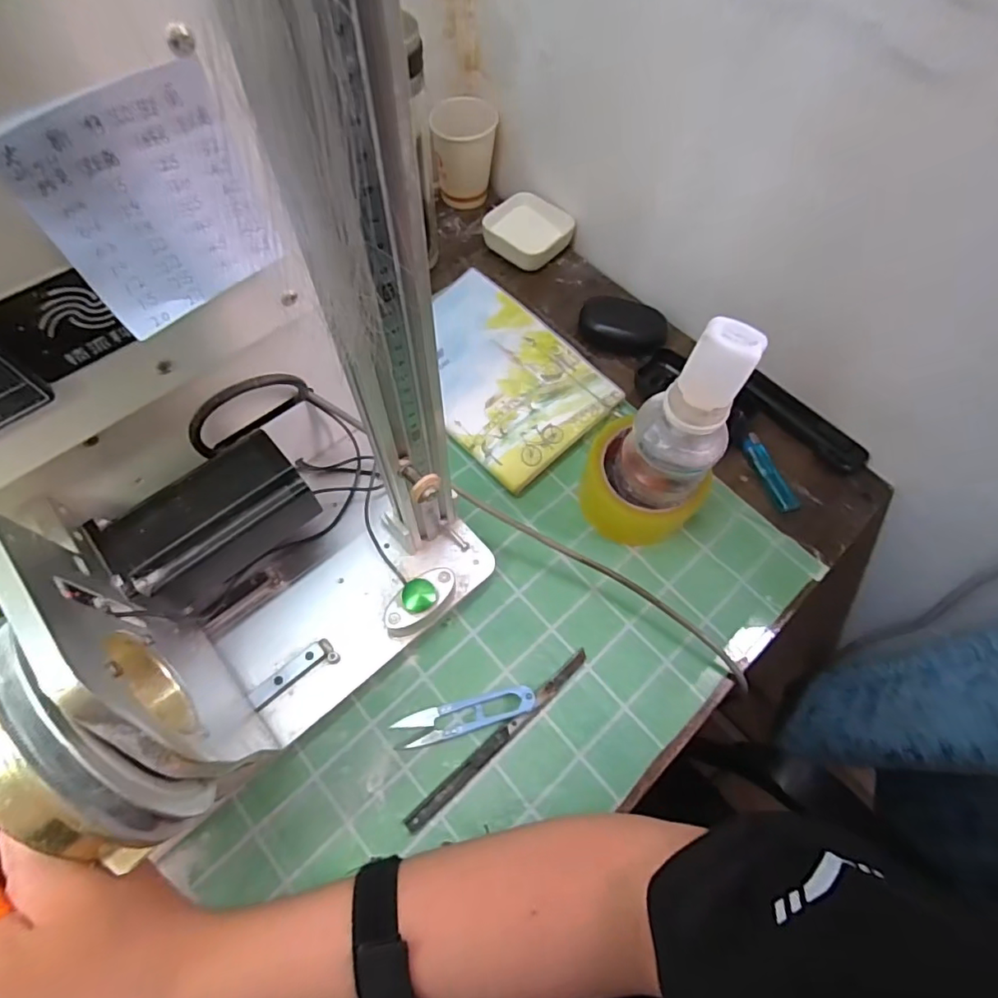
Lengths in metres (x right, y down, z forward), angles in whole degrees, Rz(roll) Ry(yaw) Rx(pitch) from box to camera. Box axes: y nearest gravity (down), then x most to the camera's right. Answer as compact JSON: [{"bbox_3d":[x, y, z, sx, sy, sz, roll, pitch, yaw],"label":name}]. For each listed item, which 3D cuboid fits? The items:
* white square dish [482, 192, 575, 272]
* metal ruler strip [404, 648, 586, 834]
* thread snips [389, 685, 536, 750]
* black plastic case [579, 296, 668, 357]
[{"bbox_3d":[0.033,-0.295,0.587,0.088,0.027,0.091,-39,72,-19],"label":"white square dish"},{"bbox_3d":[0.002,0.167,0.379,0.165,0.005,0.013,-38,72,-19],"label":"metal ruler strip"},{"bbox_3d":[-0.024,0.154,0.382,0.099,0.011,0.023,-13,66,-9],"label":"thread snips"},{"bbox_3d":[0.123,-0.171,0.534,0.086,0.028,0.042,17,65,5],"label":"black plastic case"}]

